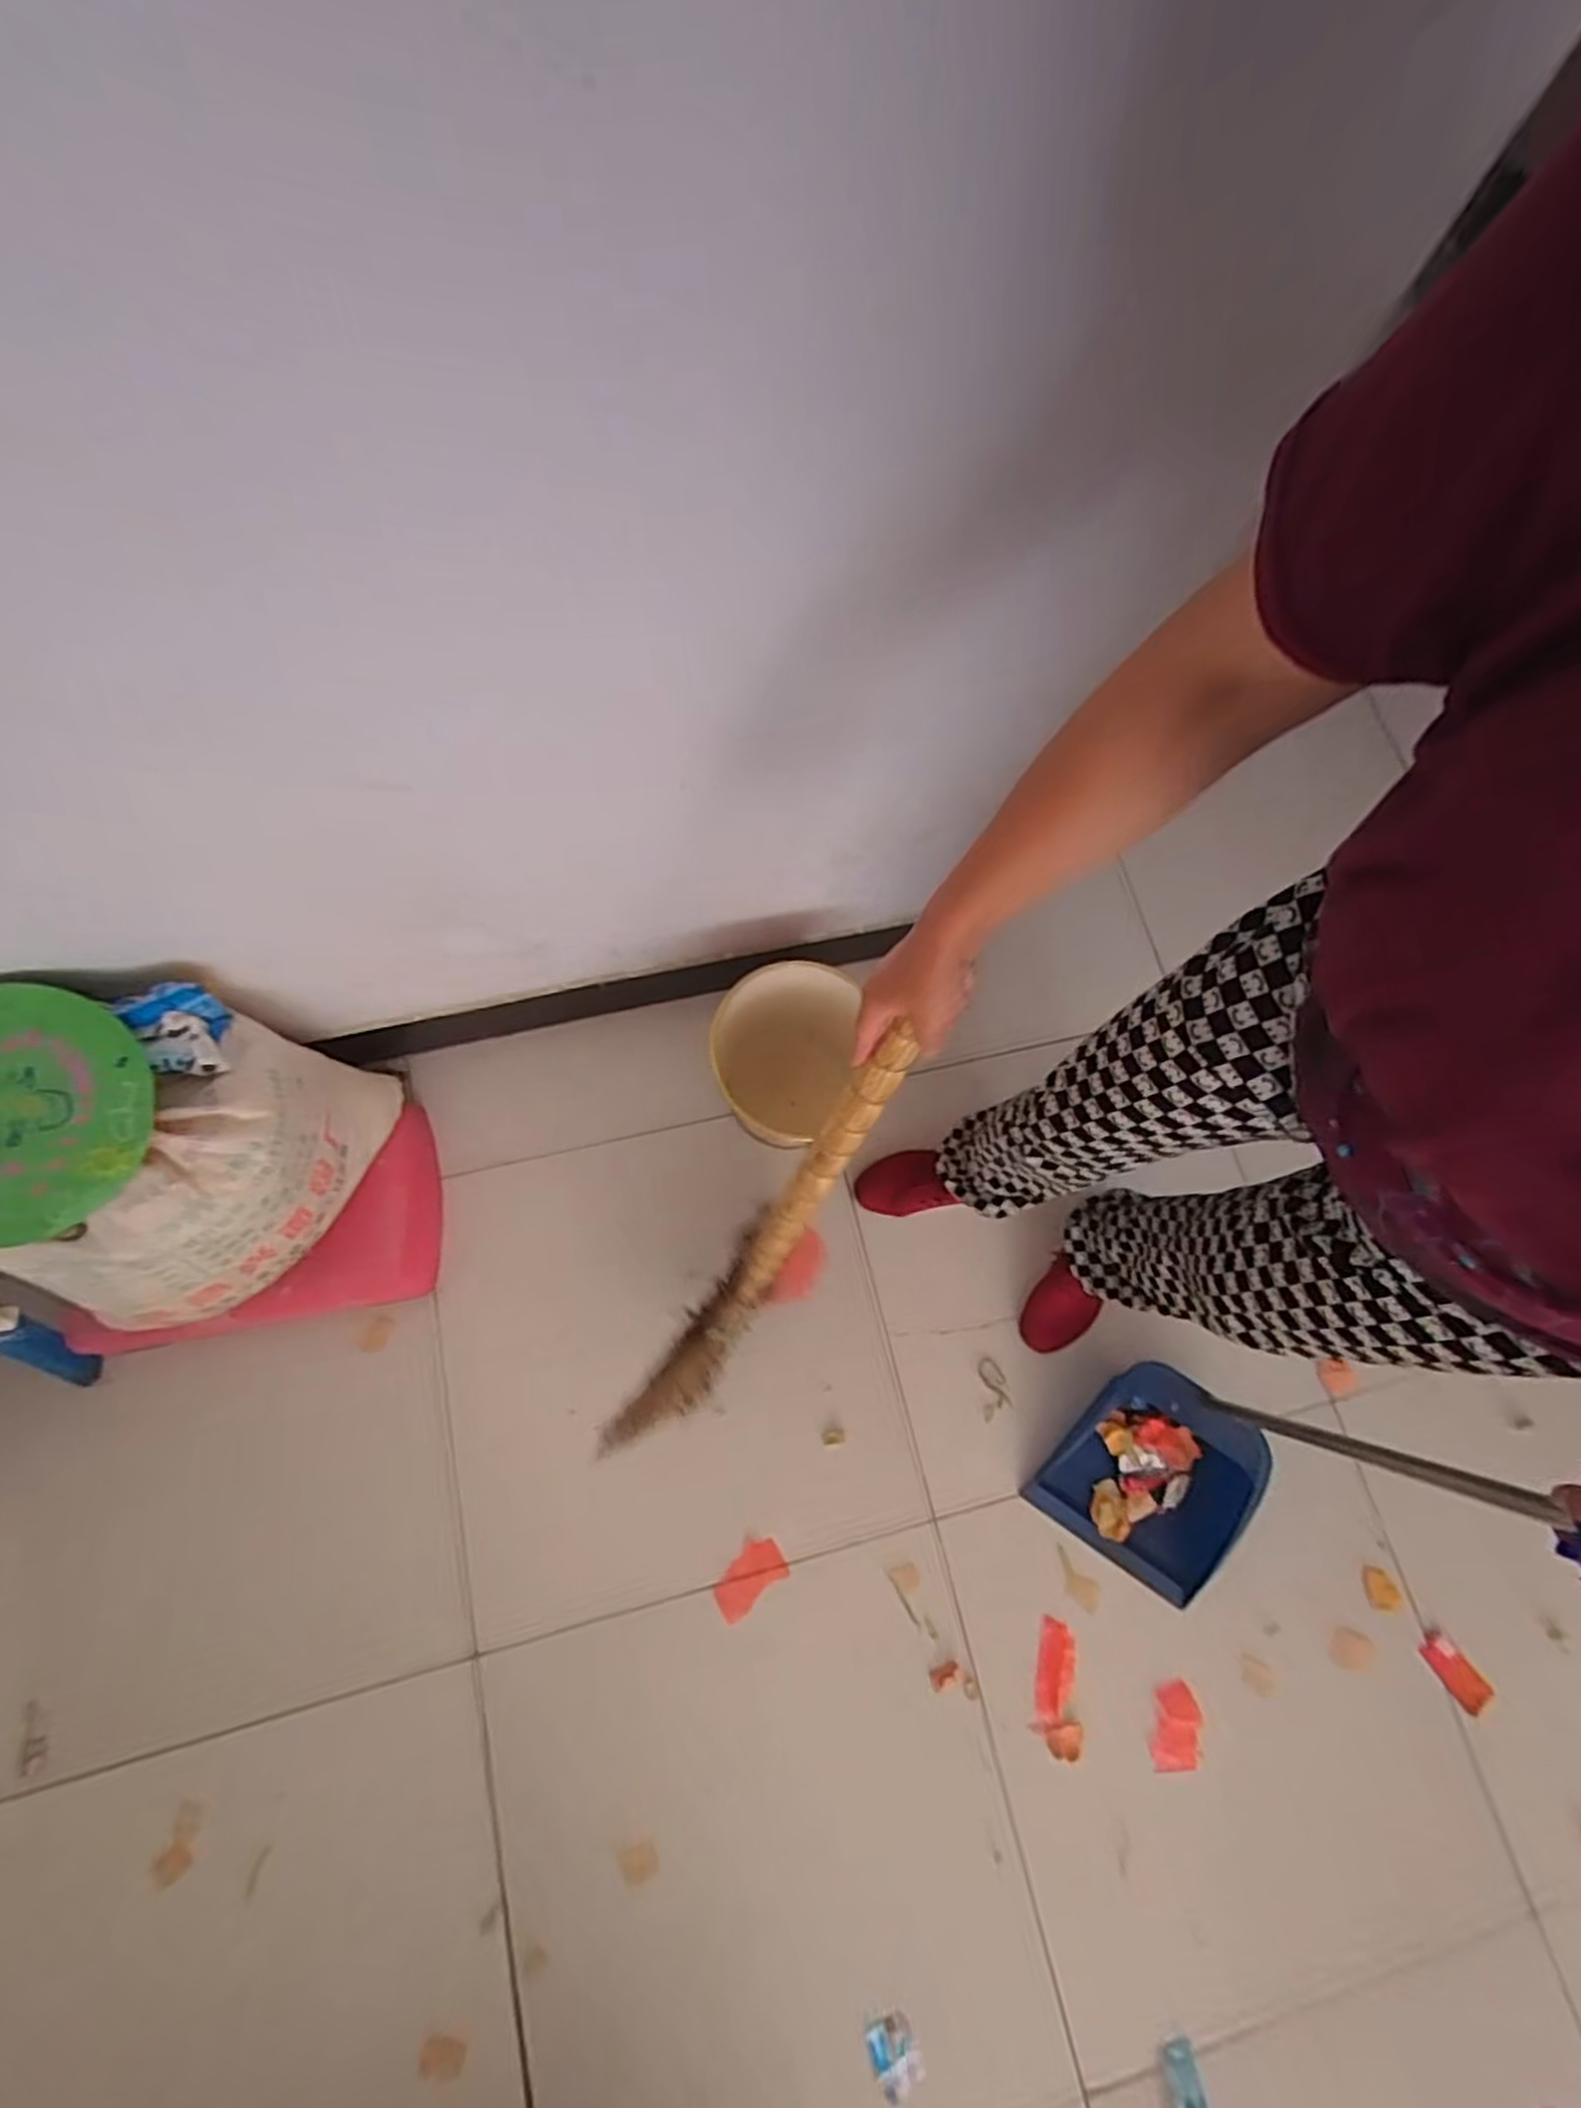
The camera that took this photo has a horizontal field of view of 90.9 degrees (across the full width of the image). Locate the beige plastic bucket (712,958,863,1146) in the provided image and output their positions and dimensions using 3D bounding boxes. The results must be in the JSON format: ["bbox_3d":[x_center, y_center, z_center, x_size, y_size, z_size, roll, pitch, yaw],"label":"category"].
[{"bbox_3d":[-0.007,0.002,1.115,0.190,0.227,0.207,0,74,-1],"label":"beige plastic bucket"}]

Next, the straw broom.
[{"bbox_3d":[-0.033,0.217,0.812,0.063,0.663,0.129,36,33,8],"label":"straw broom"}]

